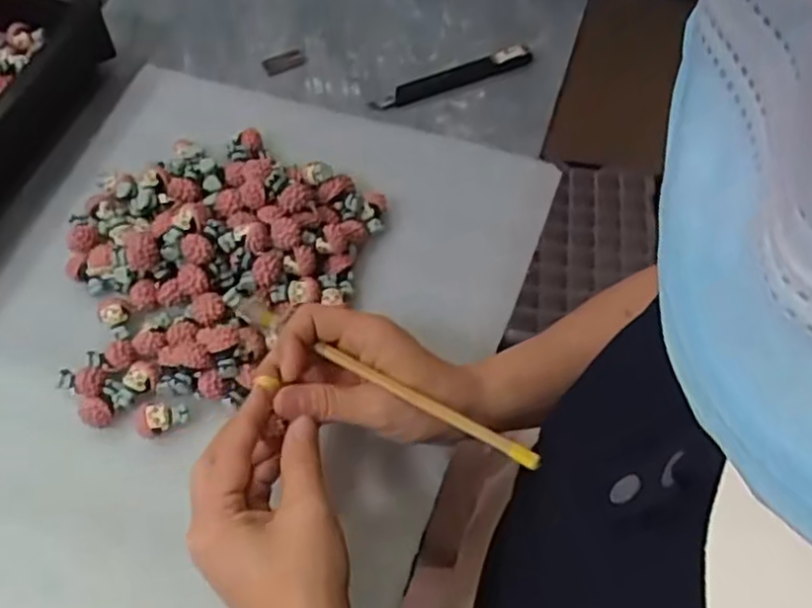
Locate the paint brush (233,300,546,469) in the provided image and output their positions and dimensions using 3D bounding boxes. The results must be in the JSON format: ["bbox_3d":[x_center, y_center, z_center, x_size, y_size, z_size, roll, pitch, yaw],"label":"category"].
[{"bbox_3d":[-0.015,0.037,0.367,0.183,0.009,0.010,26,61,19],"label":"paint brush"}]

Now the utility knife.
[{"bbox_3d":[0.040,-0.184,0.576,0.142,0.013,0.019,-23,63,-16],"label":"utility knife"}]

